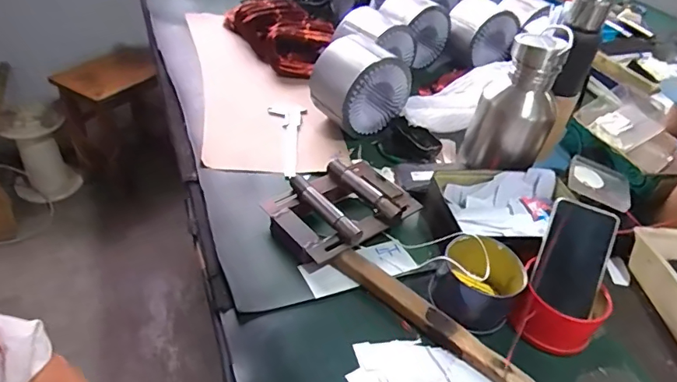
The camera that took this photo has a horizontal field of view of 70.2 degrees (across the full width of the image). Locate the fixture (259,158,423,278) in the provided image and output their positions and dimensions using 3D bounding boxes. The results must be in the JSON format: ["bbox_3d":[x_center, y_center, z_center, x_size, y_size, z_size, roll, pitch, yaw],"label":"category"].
[{"bbox_3d":[0.006,0.022,0.680,0.200,0.052,0.139,-21,47,-31],"label":"fixture"}]

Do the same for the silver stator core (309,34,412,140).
[{"bbox_3d":[0.045,-0.192,0.874,0.156,0.134,0.115,-19,46,-29],"label":"silver stator core"}]

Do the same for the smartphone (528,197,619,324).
[{"bbox_3d":[0.287,0.081,0.591,0.075,0.015,0.136,22,75,14],"label":"smartphone"}]

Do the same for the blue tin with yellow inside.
[{"bbox_3d":[0.166,0.109,0.583,0.097,0.068,0.096,5,39,-4],"label":"blue tin with yellow inside"}]

